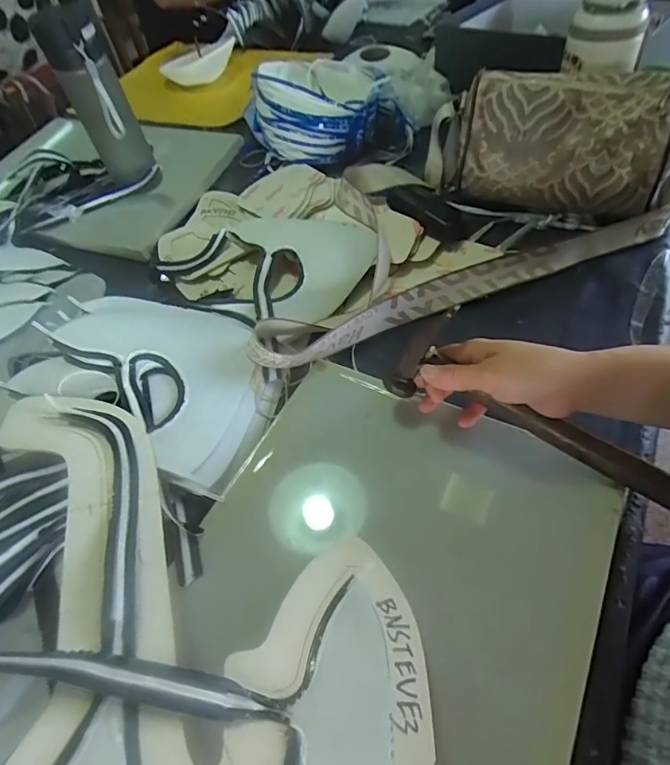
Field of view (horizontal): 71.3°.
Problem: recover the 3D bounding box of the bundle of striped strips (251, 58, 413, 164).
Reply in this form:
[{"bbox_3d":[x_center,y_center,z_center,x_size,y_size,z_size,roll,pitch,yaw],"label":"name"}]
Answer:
[{"bbox_3d":[-0.019,-0.421,0.709,0.203,0.095,0.213,-23,53,-11],"label":"bundle of striped strips"}]

